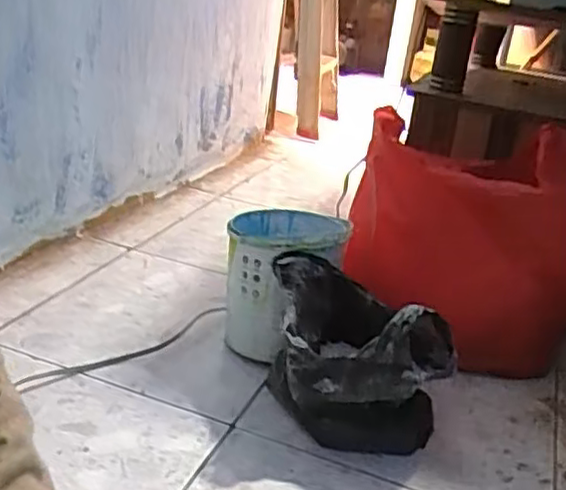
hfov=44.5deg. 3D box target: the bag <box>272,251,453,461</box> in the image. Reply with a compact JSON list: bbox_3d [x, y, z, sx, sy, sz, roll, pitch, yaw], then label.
[{"bbox_3d":[0.095,0.144,0.905,0.221,0.201,0.180,8,22,2],"label":"bag"}]

